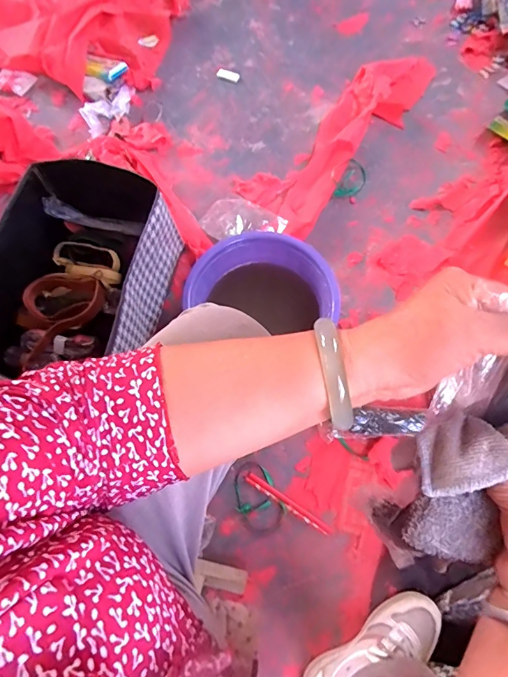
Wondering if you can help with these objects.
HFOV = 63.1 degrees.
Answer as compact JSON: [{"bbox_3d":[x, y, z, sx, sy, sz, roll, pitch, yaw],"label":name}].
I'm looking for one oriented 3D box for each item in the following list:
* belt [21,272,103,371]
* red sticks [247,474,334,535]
[{"bbox_3d":[-0.397,-0.064,0.817,0.188,0.063,0.164,-43,74,-13],"label":"belt"},{"bbox_3d":[0.062,0.302,0.756,0.178,0.012,0.018,31,75,11],"label":"red sticks"}]

